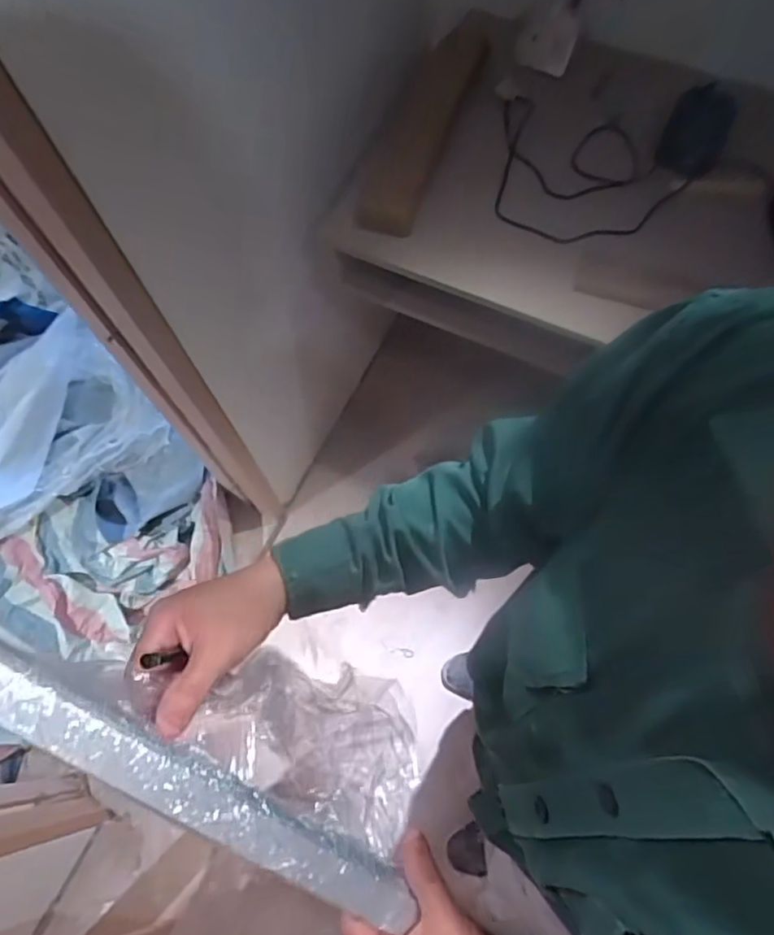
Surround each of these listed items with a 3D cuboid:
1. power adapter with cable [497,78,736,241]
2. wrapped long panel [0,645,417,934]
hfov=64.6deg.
[{"bbox_3d":[0.365,-0.511,0.988,0.362,0.076,0.287,2,68,3],"label":"power adapter with cable"},{"bbox_3d":[-0.155,0.162,0.354,0.454,0.020,0.030,42,72,-20],"label":"wrapped long panel"}]

